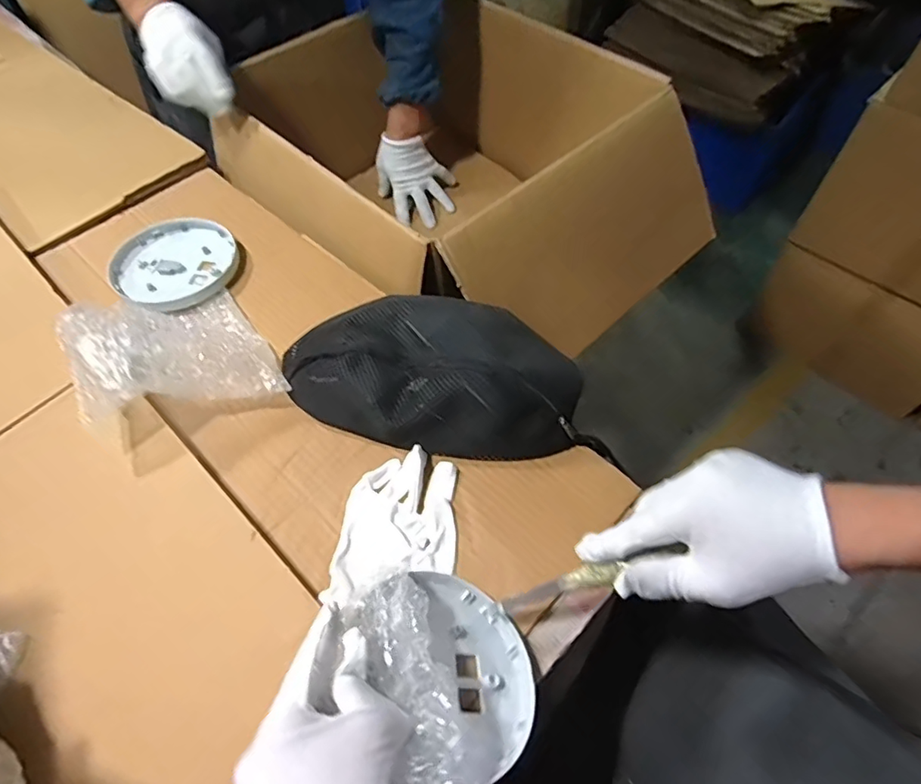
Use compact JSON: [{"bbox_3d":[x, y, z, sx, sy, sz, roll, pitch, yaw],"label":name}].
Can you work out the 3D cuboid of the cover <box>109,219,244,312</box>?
[{"bbox_3d":[-0.329,-0.148,0.624,0.141,0.014,0.126,9,58,6],"label":"cover"}]

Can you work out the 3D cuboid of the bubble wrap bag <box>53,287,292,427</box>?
[{"bbox_3d":[-0.268,-0.042,0.506,0.150,0.088,0.166,-28,62,-16],"label":"bubble wrap bag"}]

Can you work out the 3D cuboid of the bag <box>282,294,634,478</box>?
[{"bbox_3d":[-0.022,-0.024,0.502,0.286,0.073,0.142,6,58,4],"label":"bag"}]

